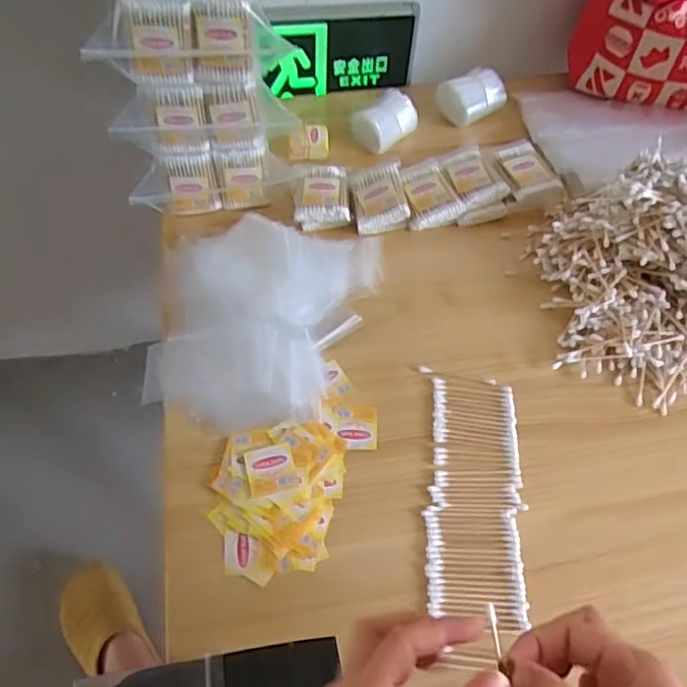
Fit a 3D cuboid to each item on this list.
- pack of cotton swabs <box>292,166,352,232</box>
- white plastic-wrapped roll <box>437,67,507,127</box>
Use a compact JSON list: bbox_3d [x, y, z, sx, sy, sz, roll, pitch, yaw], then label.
[{"bbox_3d":[-0.024,-0.159,0.675,0.058,0.024,0.080,-2,53,-3],"label":"pack of cotton swabs"},{"bbox_3d":[0.164,-0.316,0.787,0.078,0.043,0.059,-27,59,-21],"label":"white plastic-wrapped roll"}]

